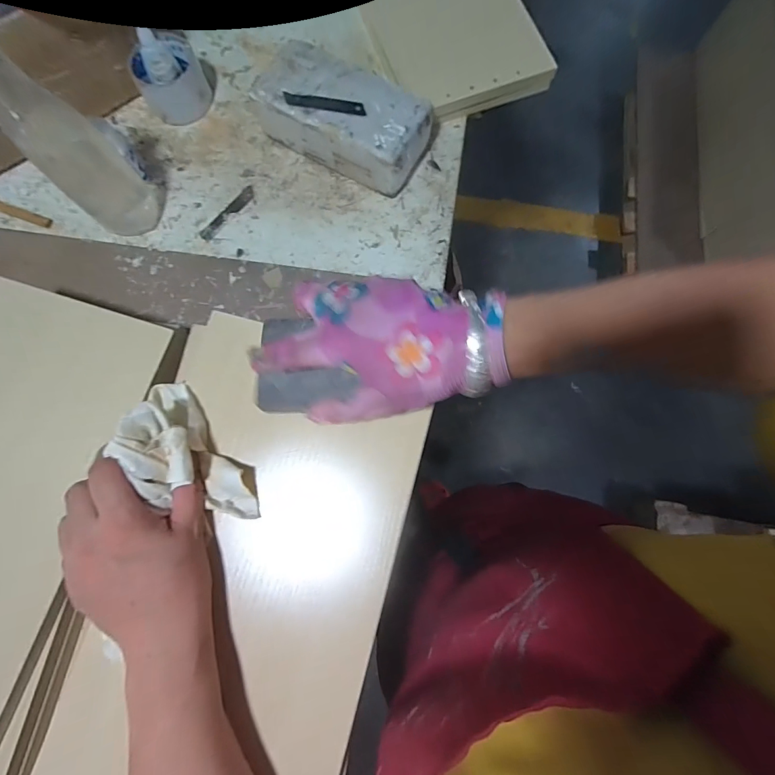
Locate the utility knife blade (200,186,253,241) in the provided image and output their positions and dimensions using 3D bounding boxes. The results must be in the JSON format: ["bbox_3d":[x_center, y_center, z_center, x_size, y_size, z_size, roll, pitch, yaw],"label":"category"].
[{"bbox_3d":[-0.202,-0.222,0.497,0.018,0.004,0.091,36,80,7],"label":"utility knife blade"}]

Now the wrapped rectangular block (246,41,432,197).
[{"bbox_3d":[-0.055,-0.328,0.484,0.205,0.069,0.106,28,79,5],"label":"wrapped rectangular block"}]

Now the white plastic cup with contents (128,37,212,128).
[{"bbox_3d":[-0.279,-0.400,0.506,0.079,0.056,0.079,0,78,0],"label":"white plastic cup with contents"}]

